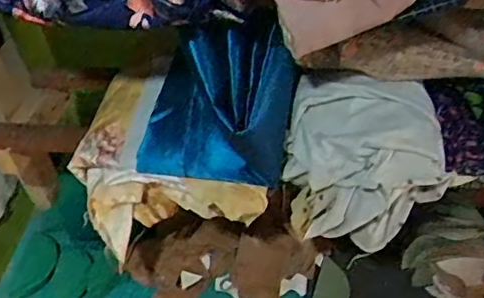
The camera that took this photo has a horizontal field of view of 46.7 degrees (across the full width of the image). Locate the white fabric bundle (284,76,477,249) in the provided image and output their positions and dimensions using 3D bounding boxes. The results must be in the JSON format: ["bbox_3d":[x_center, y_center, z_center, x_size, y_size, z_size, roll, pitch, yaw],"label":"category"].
[{"bbox_3d":[0.159,0.015,0.687,0.202,0.161,0.123,0,44,6],"label":"white fabric bundle"}]

